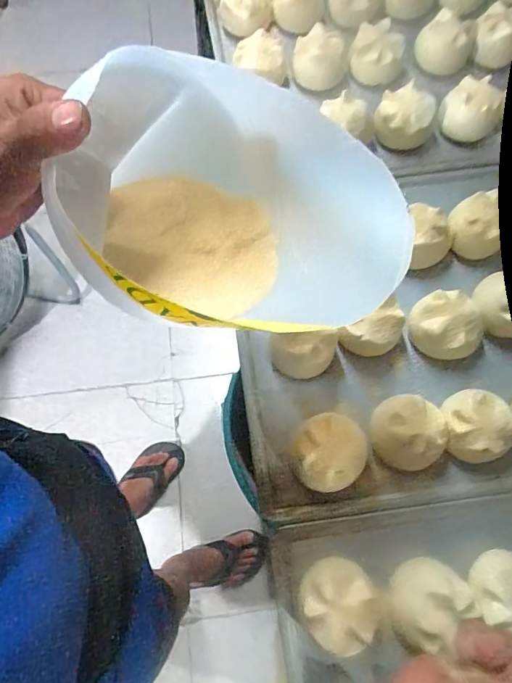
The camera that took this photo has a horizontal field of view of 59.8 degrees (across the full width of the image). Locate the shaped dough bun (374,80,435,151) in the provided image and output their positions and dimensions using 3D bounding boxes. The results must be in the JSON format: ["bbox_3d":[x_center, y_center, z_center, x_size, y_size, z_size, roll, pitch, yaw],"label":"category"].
[{"bbox_3d":[0.158,-0.237,0.475,0.059,0.040,0.055,0,73,0],"label":"shaped dough bun"}]

